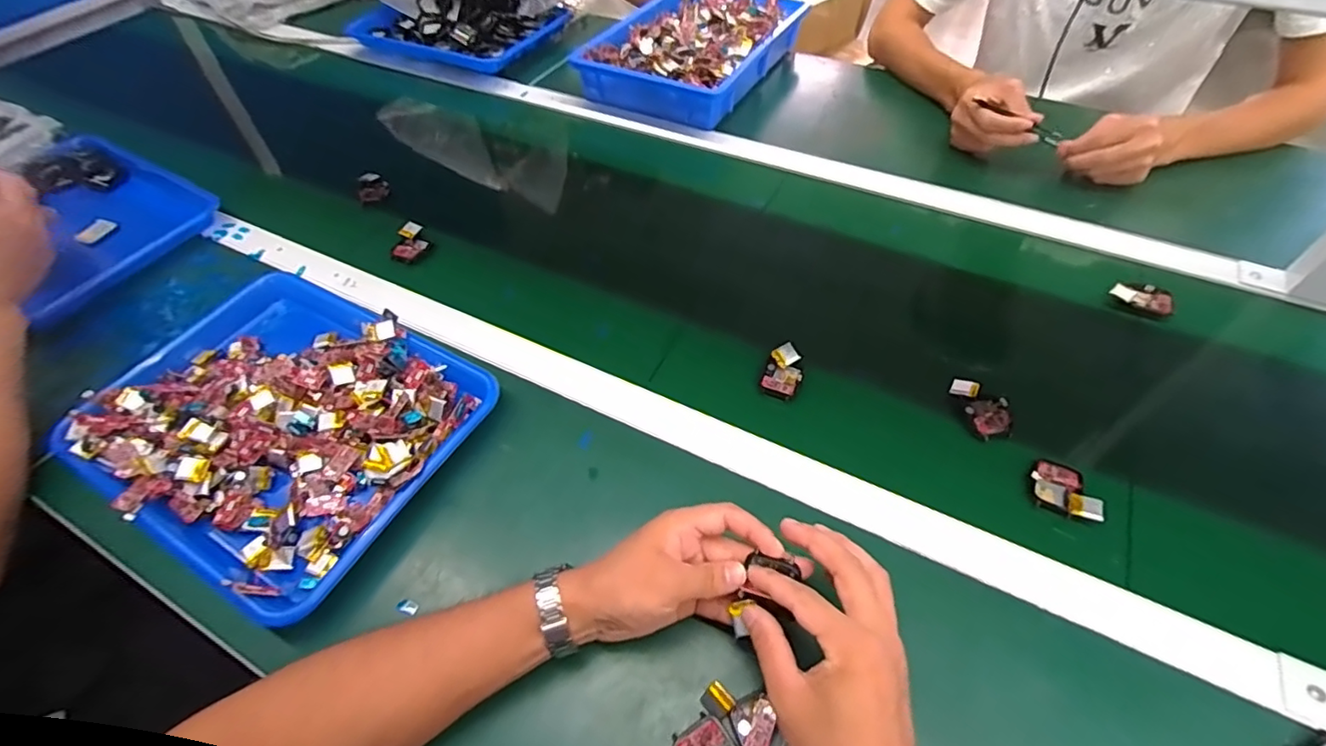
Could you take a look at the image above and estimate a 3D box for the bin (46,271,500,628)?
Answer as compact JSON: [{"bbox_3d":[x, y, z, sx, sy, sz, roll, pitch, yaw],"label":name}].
[{"bbox_3d":[-0.347,0.037,0.525,0.341,0.050,0.255,24,57,20],"label":"bin"}]

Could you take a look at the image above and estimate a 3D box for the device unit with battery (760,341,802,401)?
[{"bbox_3d":[0.116,-0.003,0.550,0.034,0.017,0.052,21,56,18],"label":"device unit with battery"}]

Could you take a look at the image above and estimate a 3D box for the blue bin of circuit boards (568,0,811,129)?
[{"bbox_3d":[0.053,-0.520,0.913,0.245,0.078,0.358,26,58,21],"label":"blue bin of circuit boards"}]

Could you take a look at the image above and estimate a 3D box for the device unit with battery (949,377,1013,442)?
[{"bbox_3d":[0.290,0.029,0.520,0.037,0.011,0.063,-12,53,-7],"label":"device unit with battery"}]

